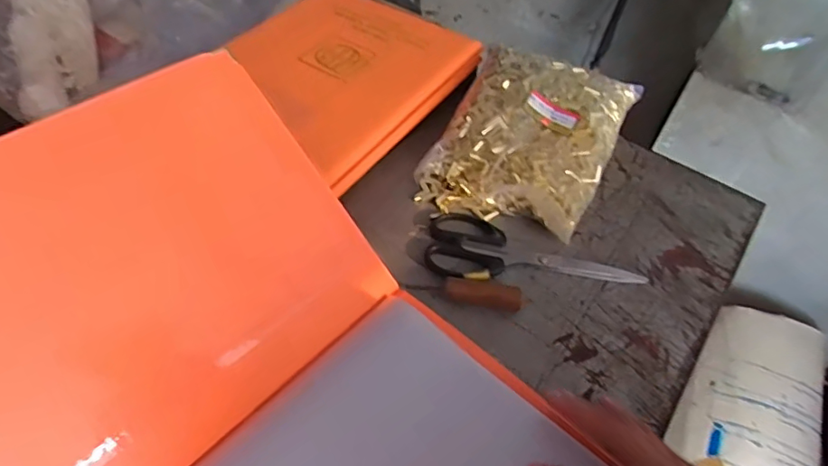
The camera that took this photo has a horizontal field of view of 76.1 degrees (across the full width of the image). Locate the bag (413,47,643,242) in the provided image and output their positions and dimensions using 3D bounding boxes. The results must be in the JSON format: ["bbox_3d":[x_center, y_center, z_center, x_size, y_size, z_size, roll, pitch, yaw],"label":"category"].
[{"bbox_3d":[0.126,-0.109,0.557,0.178,0.061,0.238,20,51,13],"label":"bag"}]

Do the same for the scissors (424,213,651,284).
[{"bbox_3d":[0.109,0.021,0.481,0.193,0.011,0.071,8,50,3],"label":"scissors"}]

